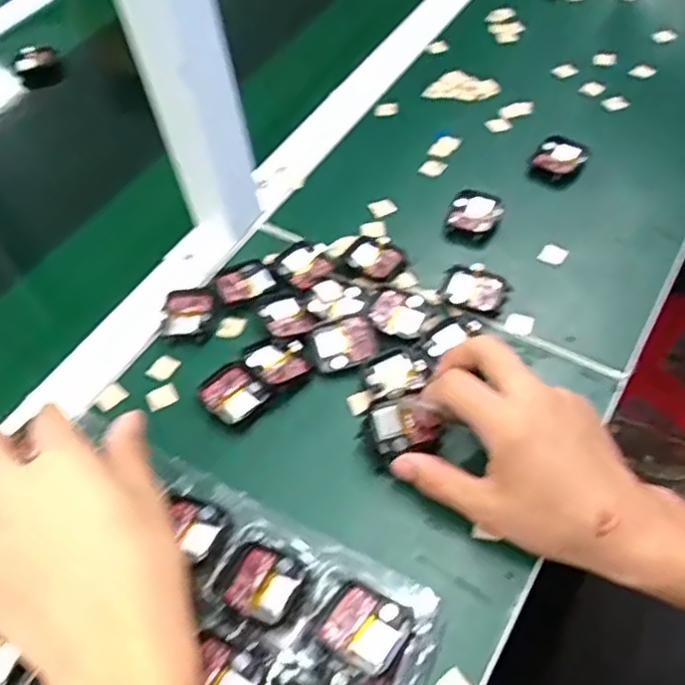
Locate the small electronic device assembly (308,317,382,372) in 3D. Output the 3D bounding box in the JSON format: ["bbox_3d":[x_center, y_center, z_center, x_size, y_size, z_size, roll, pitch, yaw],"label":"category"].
[{"bbox_3d":[0.001,0.000,0.462,0.044,0.011,0.033,-14,54,-5],"label":"small electronic device assembly"}]

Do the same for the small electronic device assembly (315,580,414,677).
[{"bbox_3d":[0.011,0.142,0.341,0.040,0.007,0.036,26,61,22],"label":"small electronic device assembly"}]

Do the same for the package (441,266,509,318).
[{"bbox_3d":[0.093,-0.037,0.492,0.044,0.012,0.036,22,59,20],"label":"package"}]

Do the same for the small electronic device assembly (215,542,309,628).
[{"bbox_3d":[-0.043,0.126,0.361,0.043,0.009,0.036,21,59,19],"label":"small electronic device assembly"}]

